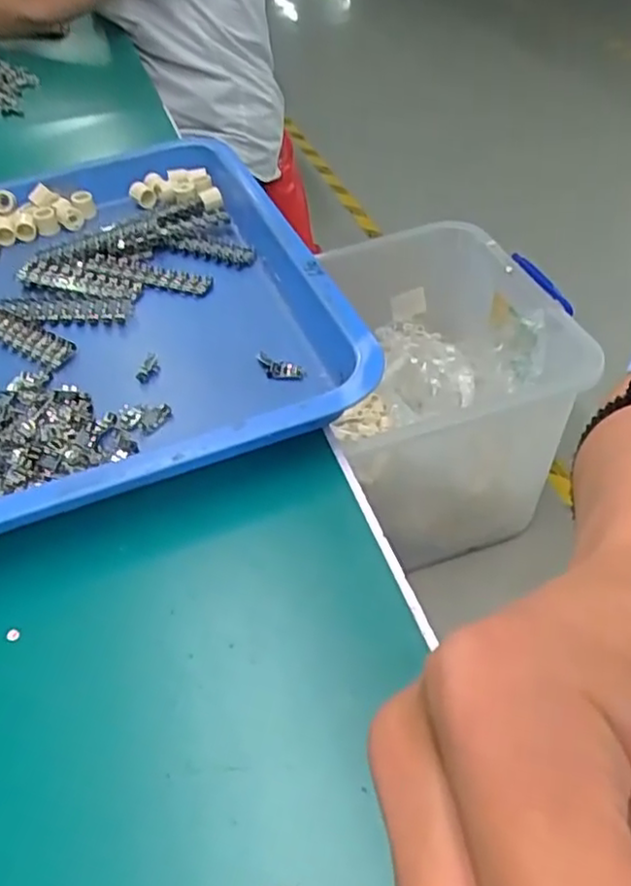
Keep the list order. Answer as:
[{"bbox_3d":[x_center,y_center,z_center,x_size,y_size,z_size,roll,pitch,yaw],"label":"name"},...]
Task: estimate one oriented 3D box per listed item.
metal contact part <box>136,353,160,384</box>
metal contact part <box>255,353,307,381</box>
[{"bbox_3d":[-0.114,-0.052,0.479,0.012,0.004,0.029,3,48,10],"label":"metal contact part"},{"bbox_3d":[-0.025,-0.050,0.474,0.036,0.007,0.016,14,51,19],"label":"metal contact part"}]

